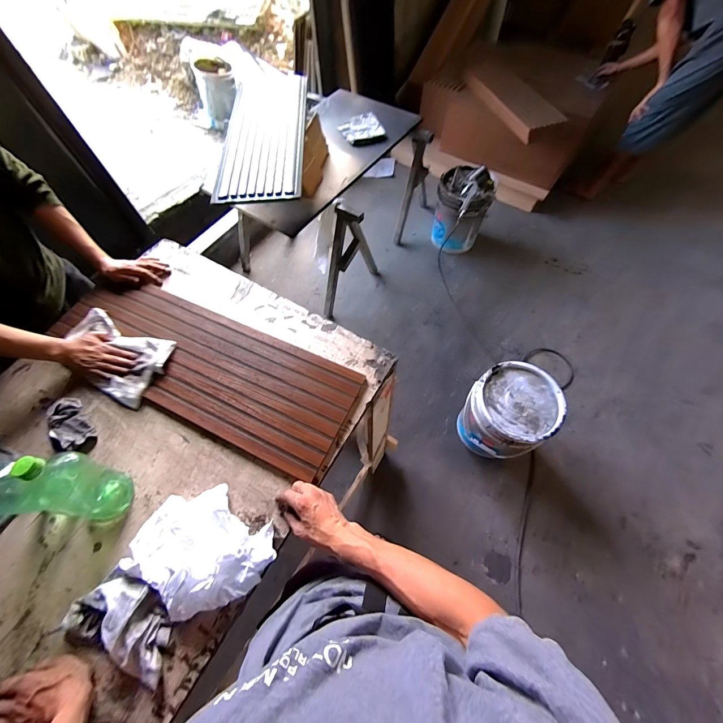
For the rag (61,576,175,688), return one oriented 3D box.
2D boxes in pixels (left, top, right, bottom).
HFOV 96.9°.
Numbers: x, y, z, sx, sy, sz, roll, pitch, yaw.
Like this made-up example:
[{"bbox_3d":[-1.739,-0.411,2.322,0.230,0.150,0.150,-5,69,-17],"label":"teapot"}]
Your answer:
[{"bbox_3d":[-0.374,0.405,0.503,0.180,0.043,0.102,17,65,9],"label":"rag"}]

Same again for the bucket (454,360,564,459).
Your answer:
[{"bbox_3d":[0.576,0.219,1.317,0.309,0.379,0.287,0,63,1],"label":"bucket"}]

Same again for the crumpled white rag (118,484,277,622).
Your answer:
[{"bbox_3d":[-0.274,0.315,0.541,0.215,0.058,0.174,31,68,15],"label":"crumpled white rag"}]

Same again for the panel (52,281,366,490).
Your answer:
[{"bbox_3d":[-0.351,0.007,0.719,0.712,0.029,0.250,22,68,10],"label":"panel"}]

